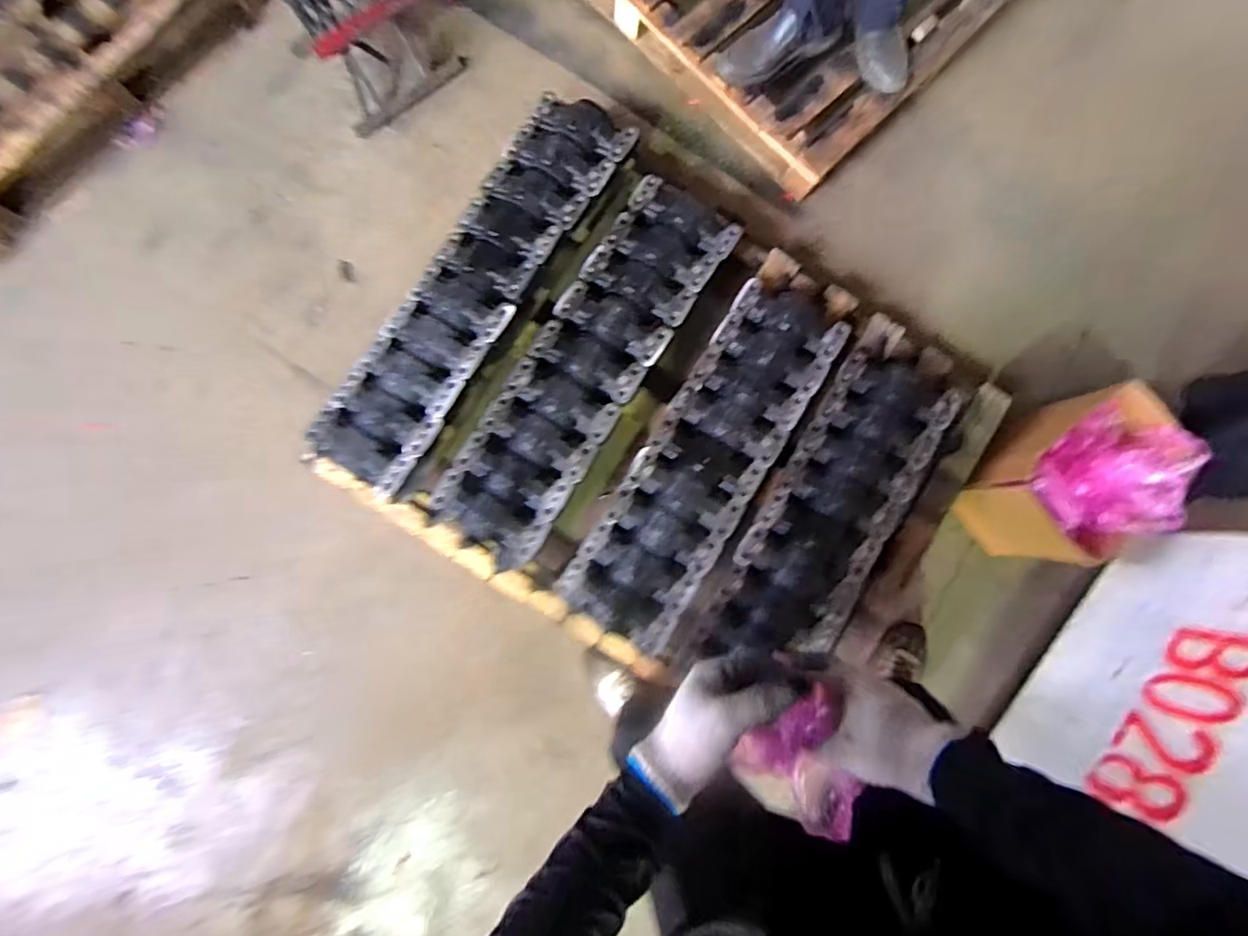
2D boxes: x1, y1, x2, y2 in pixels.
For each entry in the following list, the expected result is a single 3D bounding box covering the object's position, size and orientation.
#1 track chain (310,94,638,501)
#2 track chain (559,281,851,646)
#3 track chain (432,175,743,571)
[{"bbox_3d":[-0.289,-0.339,1.082,0.210,0.103,0.826,33,83,-2],"label":"track chain"},{"bbox_3d":[0.169,-0.034,1.128,0.227,0.101,0.785,32,83,-2],"label":"track chain"},{"bbox_3d":[-0.079,-0.199,1.121,0.238,0.103,0.799,33,83,-2],"label":"track chain"}]

